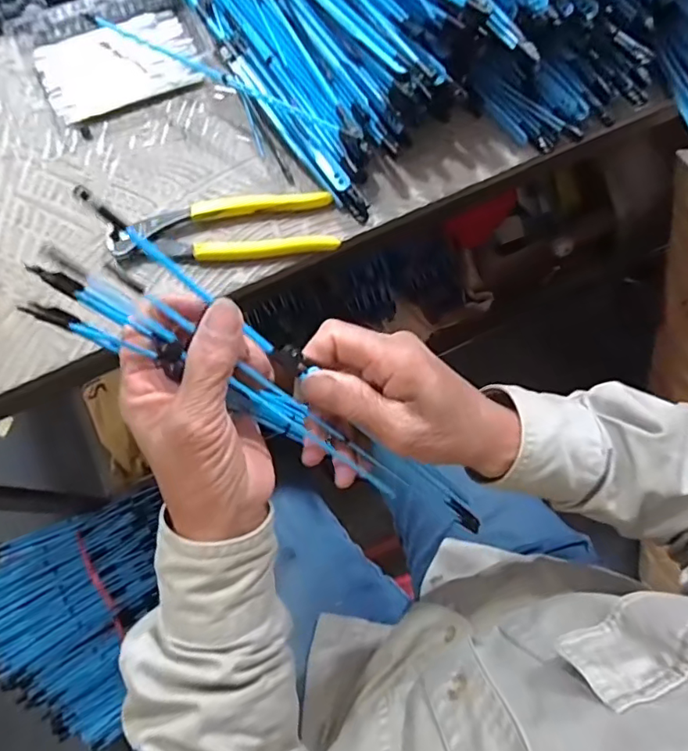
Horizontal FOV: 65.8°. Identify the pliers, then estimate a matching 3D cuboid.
[{"bbox_3d":[-0.091,-0.112,0.403,0.166,0.012,0.048,-6,74,-3],"label":"pliers"}]

